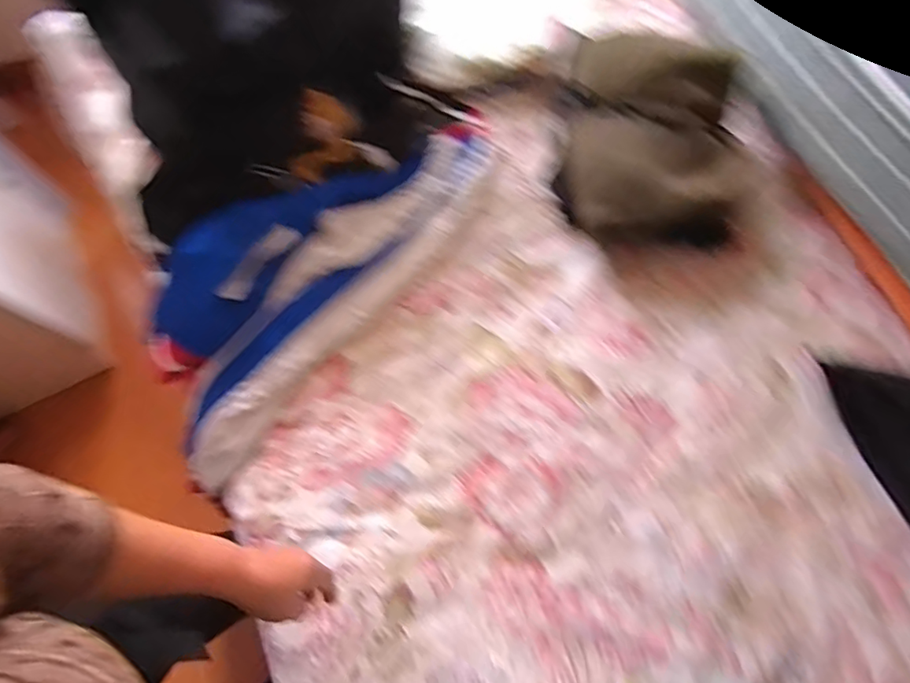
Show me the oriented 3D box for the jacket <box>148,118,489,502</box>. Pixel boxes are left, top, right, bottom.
[{"bbox_3d":[-0.218,-0.135,0.804,0.261,0.107,0.725,39,77,12],"label":"jacket"}]

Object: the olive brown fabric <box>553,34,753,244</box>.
[{"bbox_3d":[0.322,-0.318,0.827,0.290,0.151,0.311,5,72,3],"label":"olive brown fabric"}]

